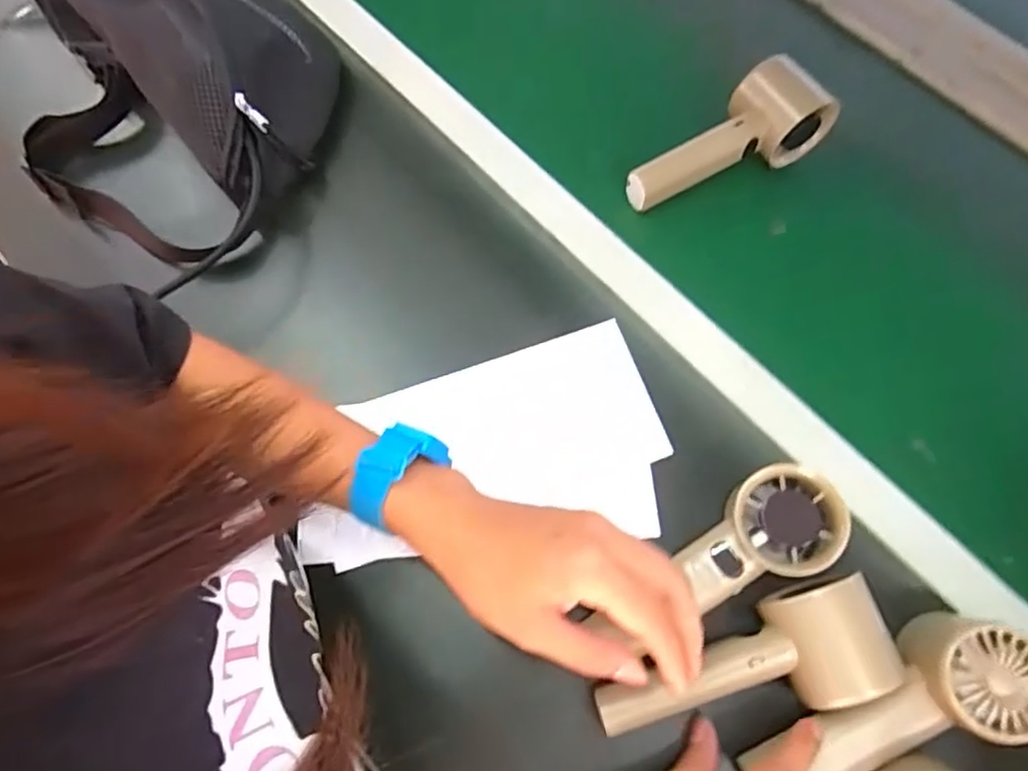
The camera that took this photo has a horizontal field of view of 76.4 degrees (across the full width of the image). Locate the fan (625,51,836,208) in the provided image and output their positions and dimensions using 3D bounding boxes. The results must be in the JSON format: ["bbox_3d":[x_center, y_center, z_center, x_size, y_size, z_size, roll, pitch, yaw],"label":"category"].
[{"bbox_3d":[0.152,-0.185,0.480,0.160,0.054,0.054,-22,67,-6],"label":"fan"}]

